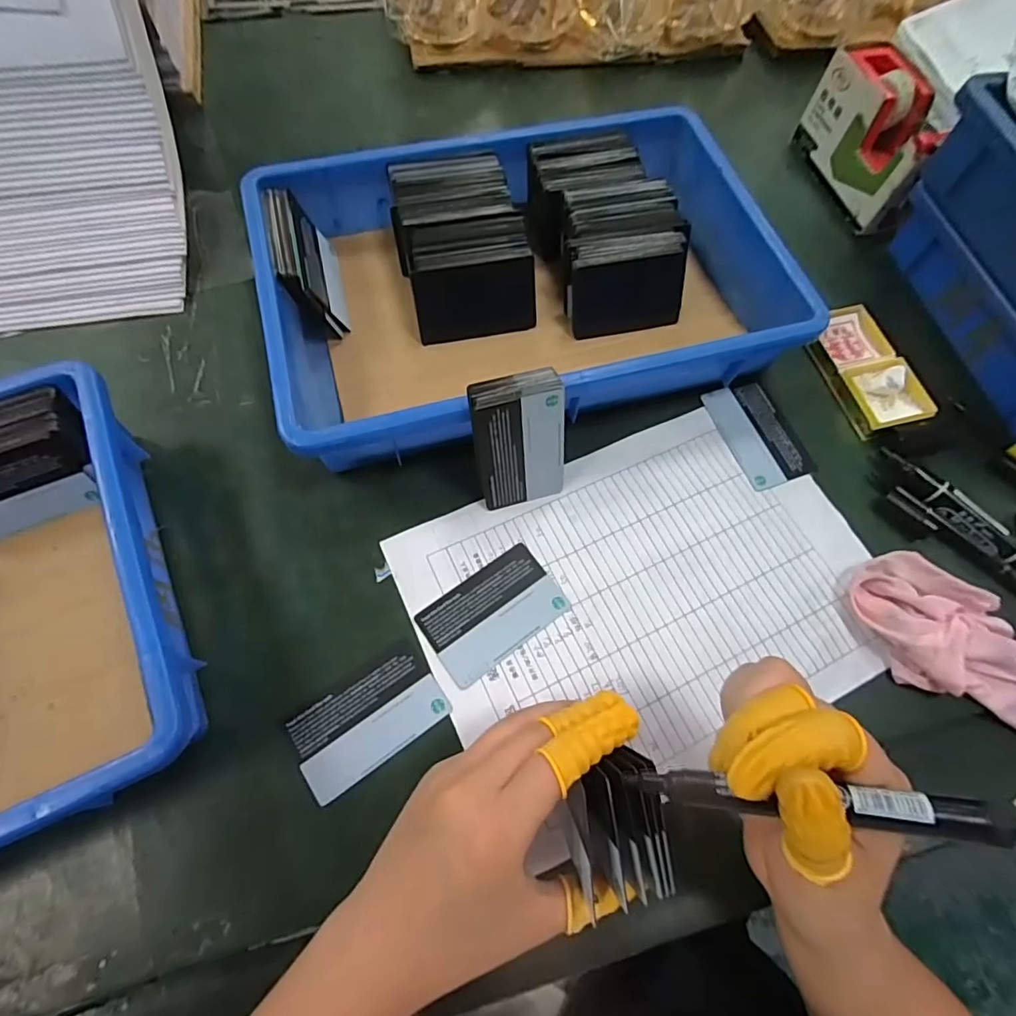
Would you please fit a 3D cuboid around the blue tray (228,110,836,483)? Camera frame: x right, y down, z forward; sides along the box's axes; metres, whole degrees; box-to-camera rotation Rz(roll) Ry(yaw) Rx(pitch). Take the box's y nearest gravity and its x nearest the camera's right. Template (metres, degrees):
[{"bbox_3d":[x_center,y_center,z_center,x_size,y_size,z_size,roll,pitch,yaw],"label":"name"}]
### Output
[{"bbox_3d":[0.008,-0.175,0.397,0.357,0.061,0.244,-17,69,-9],"label":"blue tray"}]

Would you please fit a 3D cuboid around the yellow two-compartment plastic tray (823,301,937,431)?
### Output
[{"bbox_3d":[0.279,-0.112,0.411,0.052,0.019,0.112,-9,68,-6],"label":"yellow two-compartment plastic tray"}]

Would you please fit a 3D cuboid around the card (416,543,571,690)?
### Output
[{"bbox_3d":[-0.009,0.064,0.328,0.084,0.004,0.053,-34,73,-15],"label":"card"}]

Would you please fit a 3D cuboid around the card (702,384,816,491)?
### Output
[{"bbox_3d":[0.186,-0.056,0.390,0.051,0.004,0.083,-18,69,-9],"label":"card"}]

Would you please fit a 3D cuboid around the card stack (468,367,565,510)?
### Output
[{"bbox_3d":[0.007,-0.040,0.331,0.056,0.087,0.015,-14,46,-8],"label":"card stack"}]

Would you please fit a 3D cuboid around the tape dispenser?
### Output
[{"bbox_3d":[0.325,-0.323,0.469,0.051,0.088,0.138,-15,69,-8],"label":"tape dispenser"}]

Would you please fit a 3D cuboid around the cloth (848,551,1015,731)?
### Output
[{"bbox_3d":[0.280,0.085,0.323,0.137,0.027,0.070,30,70,10],"label":"cloth"}]

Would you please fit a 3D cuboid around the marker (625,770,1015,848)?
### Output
[{"bbox_3d":[0.108,0.106,0.190,0.125,0.012,0.013,-1,67,12],"label":"marker"}]

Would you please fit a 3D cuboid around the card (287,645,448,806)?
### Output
[{"bbox_3d":[-0.079,0.120,0.301,0.082,0.004,0.050,-32,72,-17],"label":"card"}]

